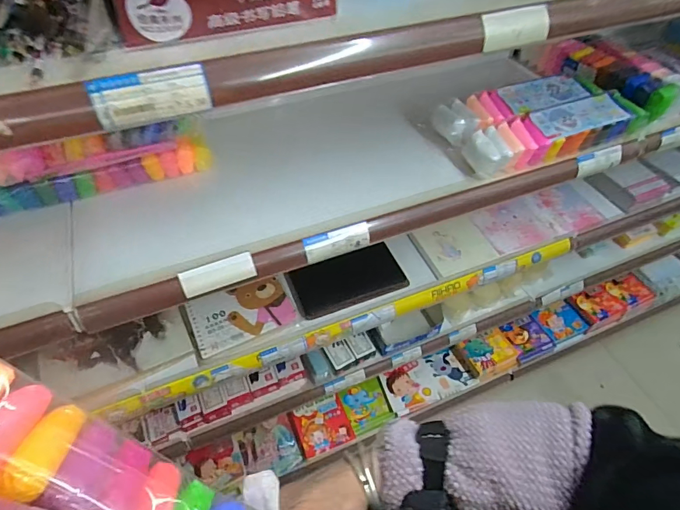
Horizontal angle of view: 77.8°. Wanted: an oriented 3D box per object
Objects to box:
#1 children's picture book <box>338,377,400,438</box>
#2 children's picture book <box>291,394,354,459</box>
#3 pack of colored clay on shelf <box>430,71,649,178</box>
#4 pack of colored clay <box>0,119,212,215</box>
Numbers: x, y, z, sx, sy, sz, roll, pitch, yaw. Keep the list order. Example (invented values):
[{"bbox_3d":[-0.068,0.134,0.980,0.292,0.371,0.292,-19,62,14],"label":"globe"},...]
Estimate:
[{"bbox_3d":[0.077,0.429,1.202,0.125,0.013,0.131,-26,64,0],"label":"children's picture book"},{"bbox_3d":[-0.046,0.463,1.150,0.135,0.021,0.131,-16,53,-14],"label":"children's picture book"},{"bbox_3d":[0.319,-0.223,0.682,0.330,0.045,0.152,-16,53,-14],"label":"pack of colored clay on shelf"},{"bbox_3d":[-0.329,-0.126,0.583,0.280,0.084,0.023,-19,54,-16],"label":"pack of colored clay"}]

